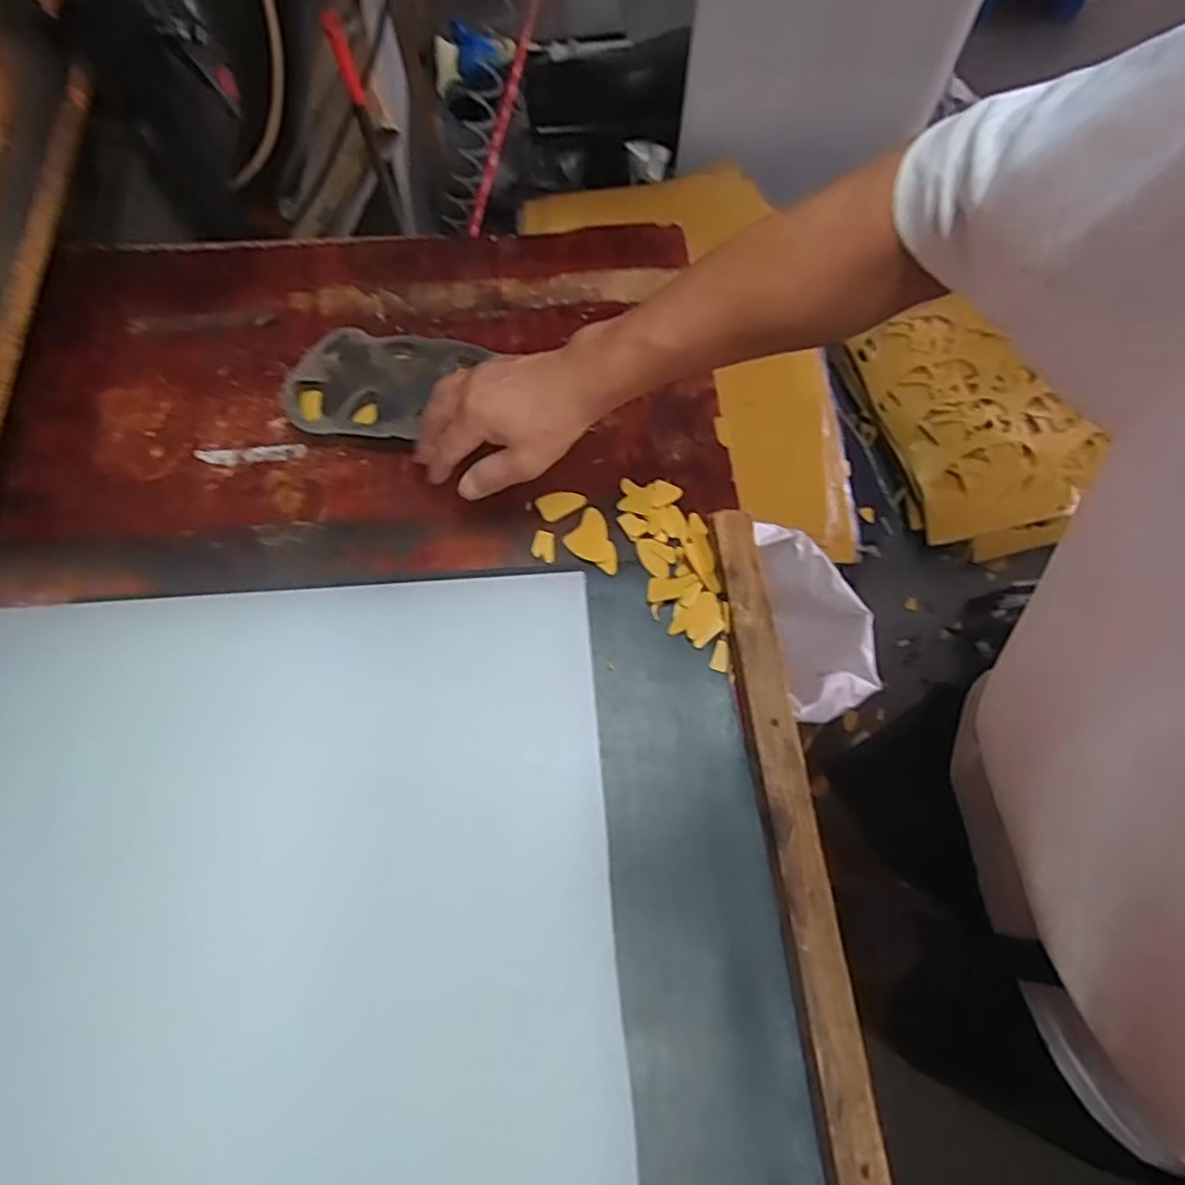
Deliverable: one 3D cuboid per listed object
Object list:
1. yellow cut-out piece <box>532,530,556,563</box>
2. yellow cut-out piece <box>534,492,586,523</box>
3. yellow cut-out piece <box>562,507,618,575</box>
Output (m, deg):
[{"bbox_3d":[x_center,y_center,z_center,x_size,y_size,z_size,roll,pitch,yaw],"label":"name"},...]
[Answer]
[{"bbox_3d":[-0.039,-0.039,0.554,0.021,0.005,0.025,13,70,5],"label":"yellow cut-out piece"},{"bbox_3d":[-0.027,-0.078,0.572,0.038,0.004,0.024,-31,81,-9],"label":"yellow cut-out piece"},{"bbox_3d":[0.006,-0.044,0.560,0.051,0.004,0.042,32,73,12],"label":"yellow cut-out piece"}]

